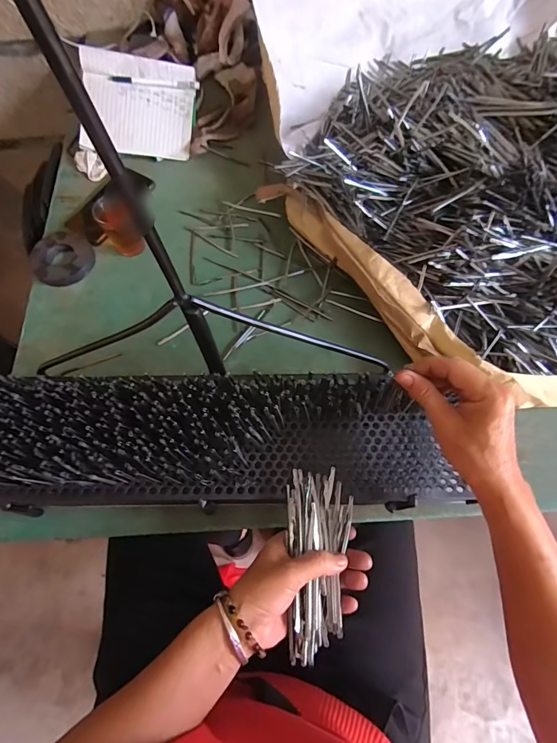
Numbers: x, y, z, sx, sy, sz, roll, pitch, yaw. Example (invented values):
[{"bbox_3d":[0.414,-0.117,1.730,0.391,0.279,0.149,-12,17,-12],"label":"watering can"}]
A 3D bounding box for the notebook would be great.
[{"bbox_3d":[-0.256,-0.485,0.687,0.198,0.015,0.165,6,93,-8],"label":"notebook"}]

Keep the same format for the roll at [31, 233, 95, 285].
[{"bbox_3d":[-0.351,-0.181,0.610,0.086,0.027,0.093,-1,68,1],"label":"roll"}]

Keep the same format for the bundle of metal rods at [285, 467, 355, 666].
[{"bbox_3d":[0.037,0.177,0.357,0.064,0.022,0.161,5,61,3],"label":"bundle of metal rods"}]

